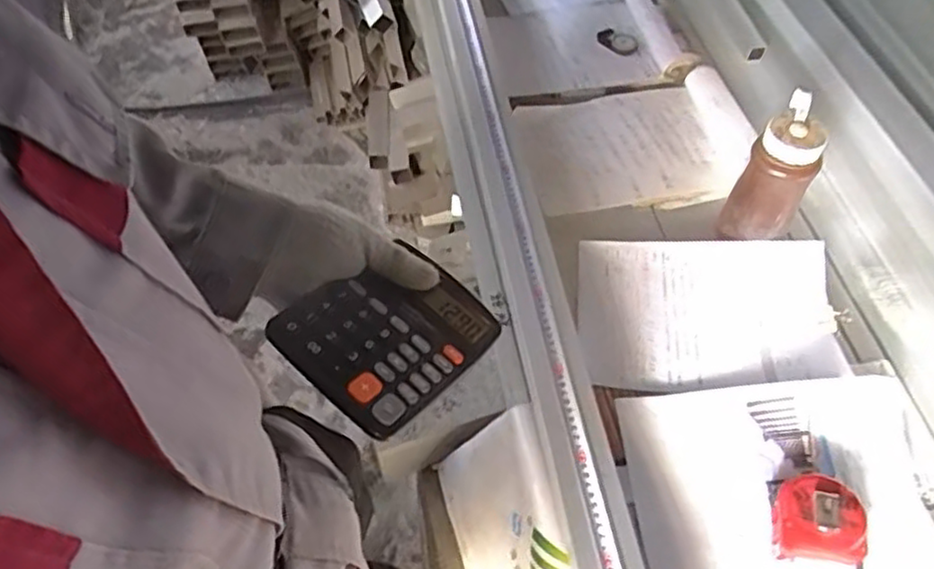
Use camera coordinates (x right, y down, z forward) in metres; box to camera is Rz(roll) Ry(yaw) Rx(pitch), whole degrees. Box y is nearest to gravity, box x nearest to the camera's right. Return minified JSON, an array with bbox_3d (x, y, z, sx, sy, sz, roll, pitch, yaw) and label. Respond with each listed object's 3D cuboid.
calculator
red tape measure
[{"bbox_3d":[-0.053,0.034,0.518,0.110,0.010,0.143,41,45,11],"label":"calculator"},{"bbox_3d":[0.344,0.228,0.708,0.081,0.033,0.076,4,54,5],"label":"red tape measure"}]

